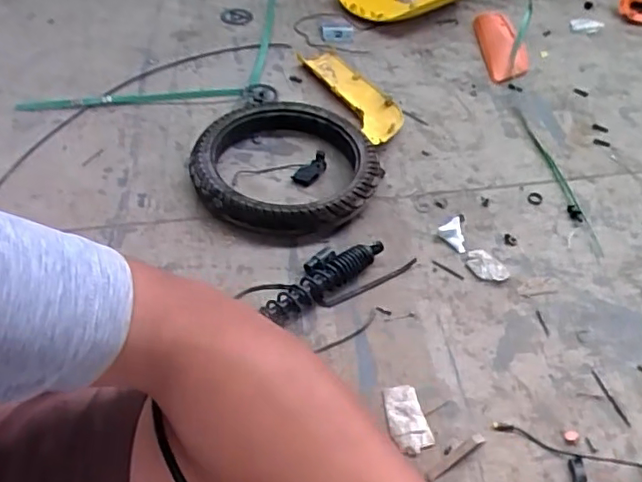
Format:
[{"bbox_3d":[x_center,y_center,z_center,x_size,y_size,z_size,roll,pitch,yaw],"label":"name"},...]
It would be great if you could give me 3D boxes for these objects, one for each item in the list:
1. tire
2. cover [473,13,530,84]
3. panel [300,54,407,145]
[{"bbox_3d":[-0.065,-0.144,1.150,0.356,0.079,0.323,5,50,1],"label":"tire"},{"bbox_3d":[0.452,-0.498,1.479,0.112,0.049,0.241,-6,67,-8],"label":"cover"},{"bbox_3d":[0.076,-0.321,1.324,0.130,0.045,0.319,-19,53,-18],"label":"panel"}]

